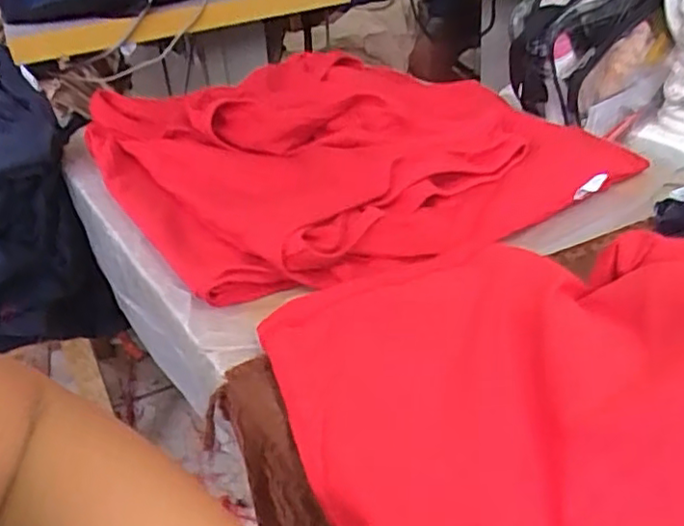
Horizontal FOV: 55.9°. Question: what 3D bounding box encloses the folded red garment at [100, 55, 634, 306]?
[{"bbox_3d":[-0.014,-0.120,0.665,0.406,0.058,0.444,-22,38,-26],"label":"folded red garment"}]

